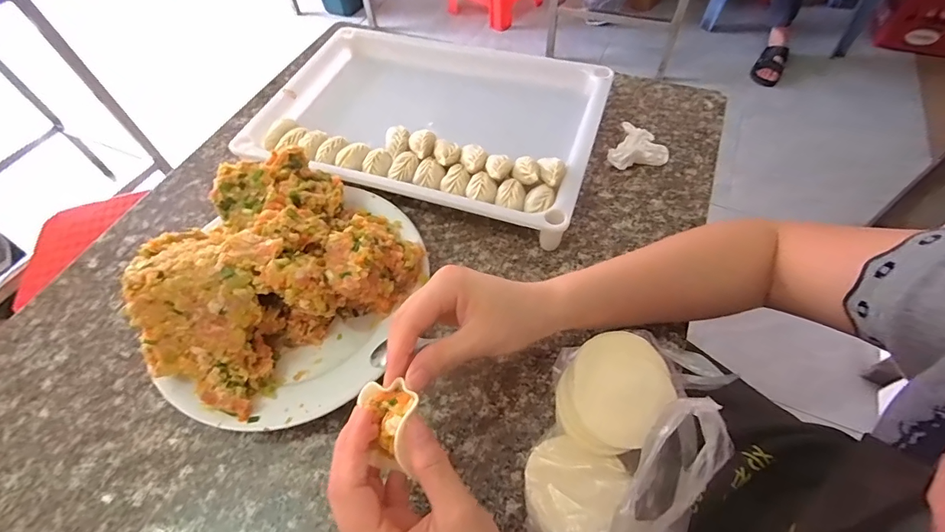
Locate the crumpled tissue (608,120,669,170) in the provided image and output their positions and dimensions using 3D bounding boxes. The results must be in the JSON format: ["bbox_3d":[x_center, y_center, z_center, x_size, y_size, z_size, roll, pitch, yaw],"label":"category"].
[{"bbox_3d":[0.189,-0.131,0.488,0.061,0.026,0.048,17,59,14],"label":"crumpled tissue"}]

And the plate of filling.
[{"bbox_3d":[-0.152,0.011,0.373,0.211,0.100,0.222,-14,56,-6],"label":"plate of filling"}]

